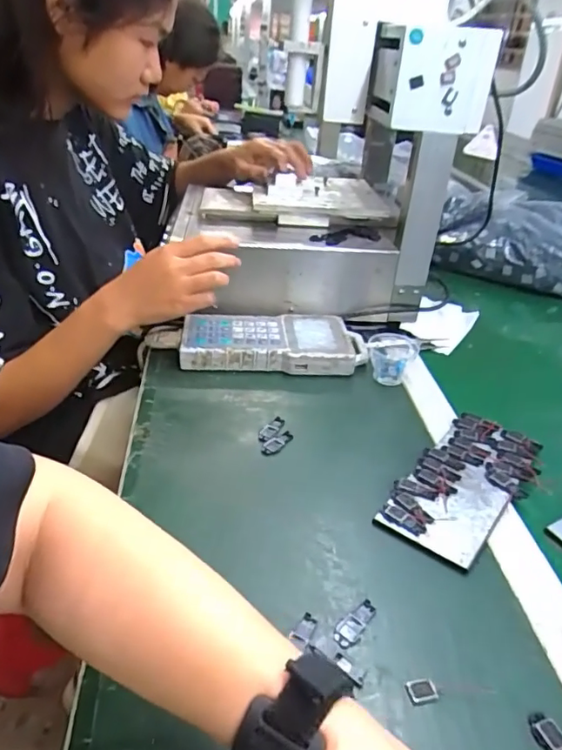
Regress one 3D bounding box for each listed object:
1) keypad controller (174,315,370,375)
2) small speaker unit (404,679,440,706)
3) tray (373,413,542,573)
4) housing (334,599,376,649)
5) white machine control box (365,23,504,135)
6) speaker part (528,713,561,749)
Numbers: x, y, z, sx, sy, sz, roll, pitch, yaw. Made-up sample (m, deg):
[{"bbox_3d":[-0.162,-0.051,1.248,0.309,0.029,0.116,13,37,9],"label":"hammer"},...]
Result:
[{"bbox_3d":[-0.006,-0.043,0.679,0.226,0.031,0.105,1,32,-4],"label":"keypad controller"},{"bbox_3d":[0.086,0.195,0.336,0.017,0.005,0.014,-4,33,-12],"label":"small speaker unit"},{"bbox_3d":[0.169,0.097,0.498,0.086,0.012,0.190,25,38,30],"label":"tray"},{"bbox_3d":[0.051,0.171,0.376,0.016,0.004,0.040,27,39,33],"label":"housing"},{"bbox_3d":[0.173,-0.350,0.647,0.099,0.098,0.135,-1,32,-8],"label":"white machine control box"},{"bbox_3d":[0.160,0.215,0.314,0.017,0.004,0.040,-7,33,-16],"label":"speaker part"}]

